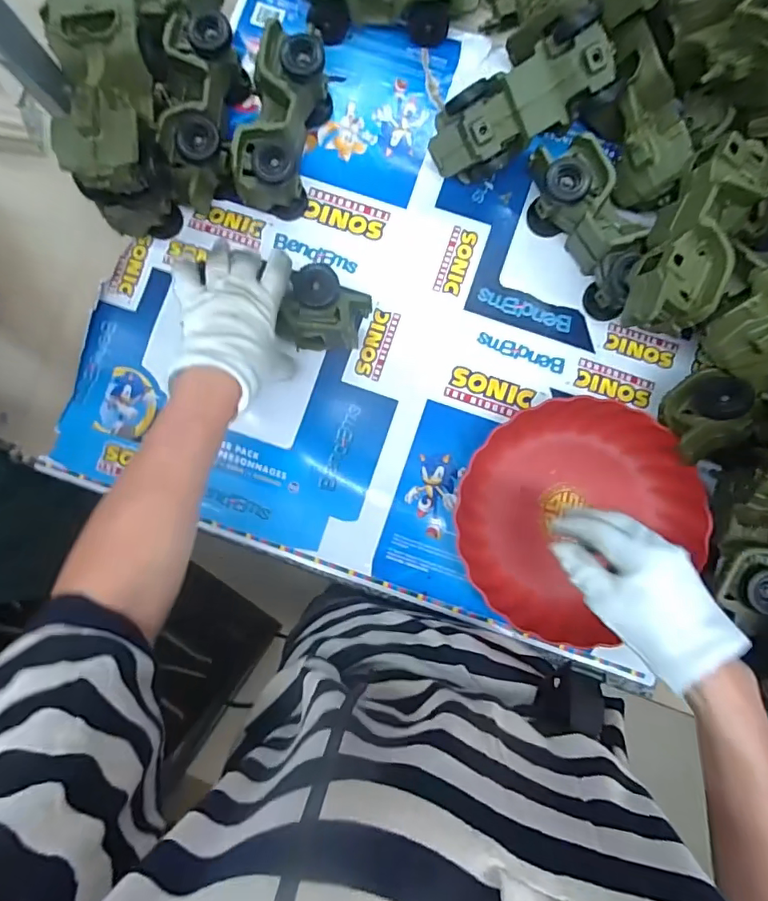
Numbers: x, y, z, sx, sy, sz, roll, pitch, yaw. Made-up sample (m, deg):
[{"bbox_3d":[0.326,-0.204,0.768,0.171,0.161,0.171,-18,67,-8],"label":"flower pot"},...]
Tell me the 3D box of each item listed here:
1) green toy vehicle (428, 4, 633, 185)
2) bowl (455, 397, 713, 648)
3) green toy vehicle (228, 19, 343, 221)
[{"bbox_3d":[0.138,-0.349,0.513,0.190,0.070,0.086,-25,106,20],"label":"green toy vehicle"},{"bbox_3d":[0.194,0.065,0.529,0.234,0.057,0.225,0,87,2],"label":"bowl"},{"bbox_3d":[-0.106,-0.347,0.542,0.065,0.083,0.177,13,88,3],"label":"green toy vehicle"}]

